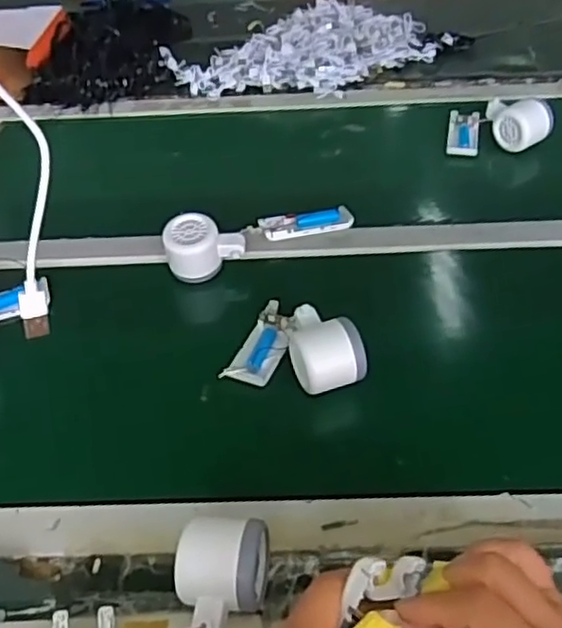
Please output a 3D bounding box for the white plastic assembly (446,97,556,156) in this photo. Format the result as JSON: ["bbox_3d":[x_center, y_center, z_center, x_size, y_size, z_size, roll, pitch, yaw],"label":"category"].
[{"bbox_3d":[0.292,-0.260,0.879,0.128,0.055,0.098,8,46,11],"label":"white plastic assembly"}]

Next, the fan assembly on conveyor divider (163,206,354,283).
[{"bbox_3d":[-0.023,-0.097,0.731,0.215,0.057,0.053,-20,47,-15],"label":"fan assembly on conveyor divider"}]

